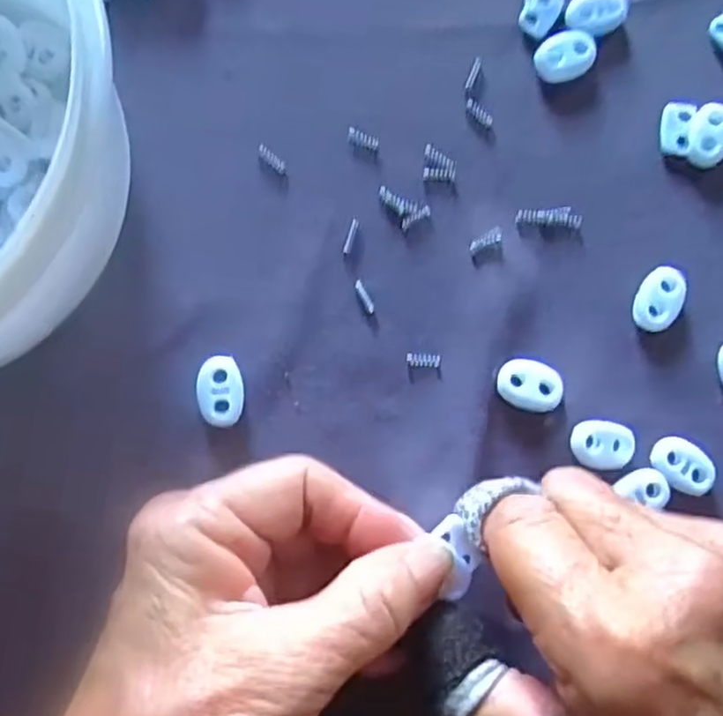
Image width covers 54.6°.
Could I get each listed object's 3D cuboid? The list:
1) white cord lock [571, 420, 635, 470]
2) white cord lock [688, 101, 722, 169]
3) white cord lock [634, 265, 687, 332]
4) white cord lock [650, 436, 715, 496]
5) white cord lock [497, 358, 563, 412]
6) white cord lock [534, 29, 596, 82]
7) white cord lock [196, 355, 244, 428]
[{"bbox_3d":[0.083,0.030,0.241,0.022,0.005,0.016,4,83,-3],"label":"white cord lock"},{"bbox_3d":[0.127,-0.081,0.255,0.015,0.006,0.022,8,86,7],"label":"white cord lock"},{"bbox_3d":[0.105,-0.021,0.247,0.014,0.005,0.023,25,82,0],"label":"white cord lock"},{"bbox_3d":[0.111,0.037,0.241,0.022,0.005,0.016,28,82,0],"label":"white cord lock"},{"bbox_3d":[0.058,0.009,0.242,0.022,0.006,0.017,8,83,-2],"label":"white cord lock"},{"bbox_3d":[0.074,-0.110,0.255,0.021,0.007,0.016,-22,85,-6],"label":"white cord lock"},{"bbox_3d":[-0.048,0.011,0.237,0.015,0.006,0.023,6,83,-2],"label":"white cord lock"}]

